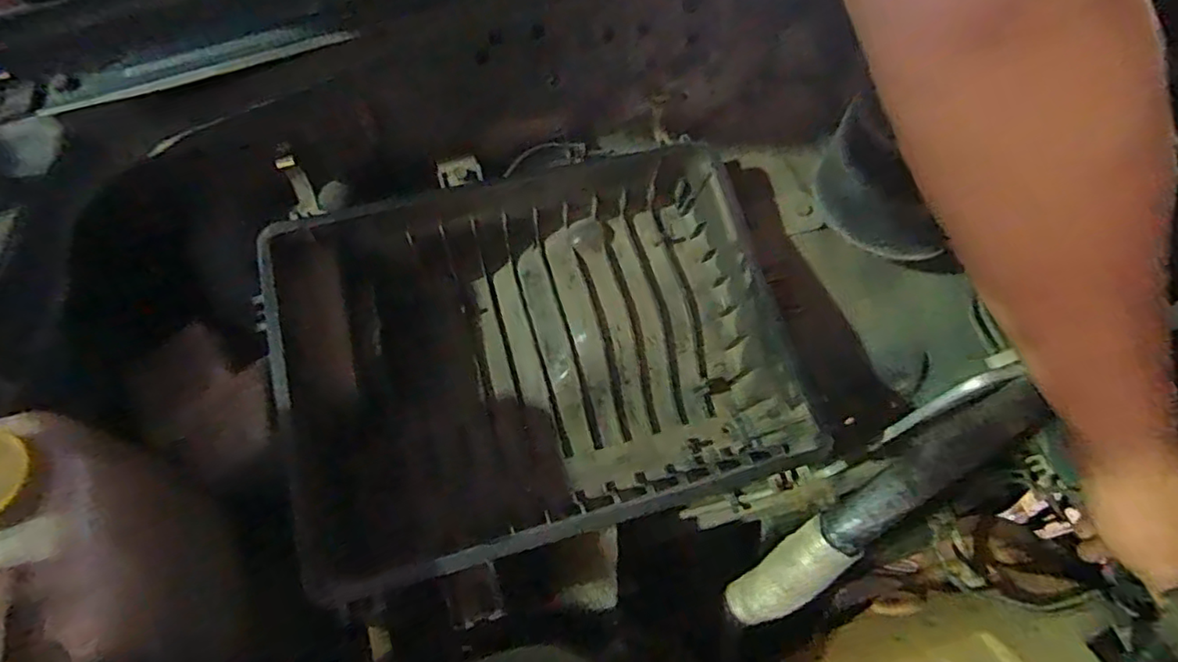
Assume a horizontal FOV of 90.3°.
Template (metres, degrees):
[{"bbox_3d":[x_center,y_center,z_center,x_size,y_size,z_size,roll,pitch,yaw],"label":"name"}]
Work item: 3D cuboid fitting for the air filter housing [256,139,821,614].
[{"bbox_3d":[-0.034,0.022,0.434,0.332,0.129,0.261,-10,64,-6],"label":"air filter housing"}]

